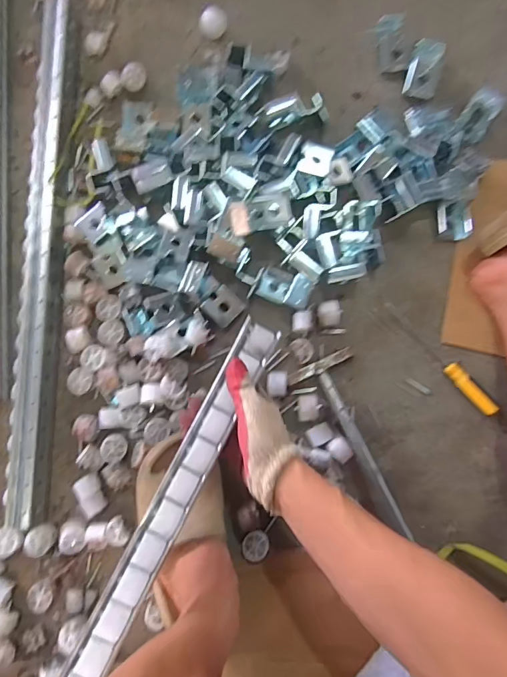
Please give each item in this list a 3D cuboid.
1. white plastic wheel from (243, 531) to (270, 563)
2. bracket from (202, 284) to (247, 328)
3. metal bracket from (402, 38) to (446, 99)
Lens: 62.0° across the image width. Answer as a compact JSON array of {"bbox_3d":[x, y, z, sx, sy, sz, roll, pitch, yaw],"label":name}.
[{"bbox_3d":[0.003,0.282,0.574,0.035,0.013,0.037,0,80,1],"label":"white plastic wheel"},{"bbox_3d":[-0.044,-0.047,0.620,0.049,0.008,0.048,-45,105,-4],"label":"bracket"},{"bbox_3d":[0.275,-0.434,0.683,0.050,0.029,0.090,14,81,3],"label":"metal bracket"}]

